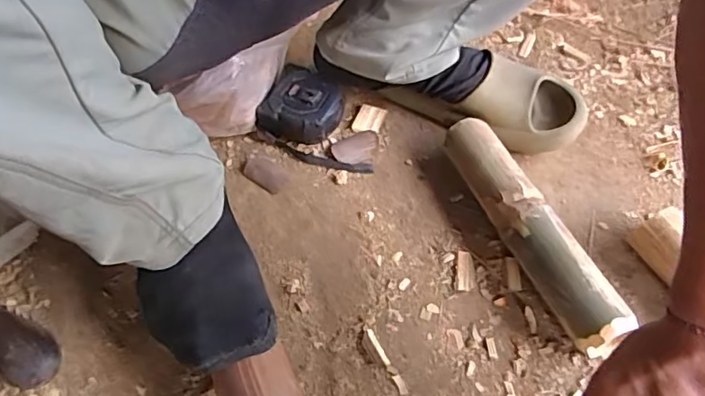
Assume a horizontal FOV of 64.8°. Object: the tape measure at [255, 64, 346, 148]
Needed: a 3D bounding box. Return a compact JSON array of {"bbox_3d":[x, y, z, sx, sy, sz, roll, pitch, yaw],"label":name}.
[{"bbox_3d":[-0.054,-0.098,0.608,0.078,0.040,0.086,22,59,16],"label":"tape measure"}]

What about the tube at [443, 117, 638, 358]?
[{"bbox_3d":[0.157,0.027,0.509,0.051,0.052,0.242,-20,57,-11],"label":"tube"}]

